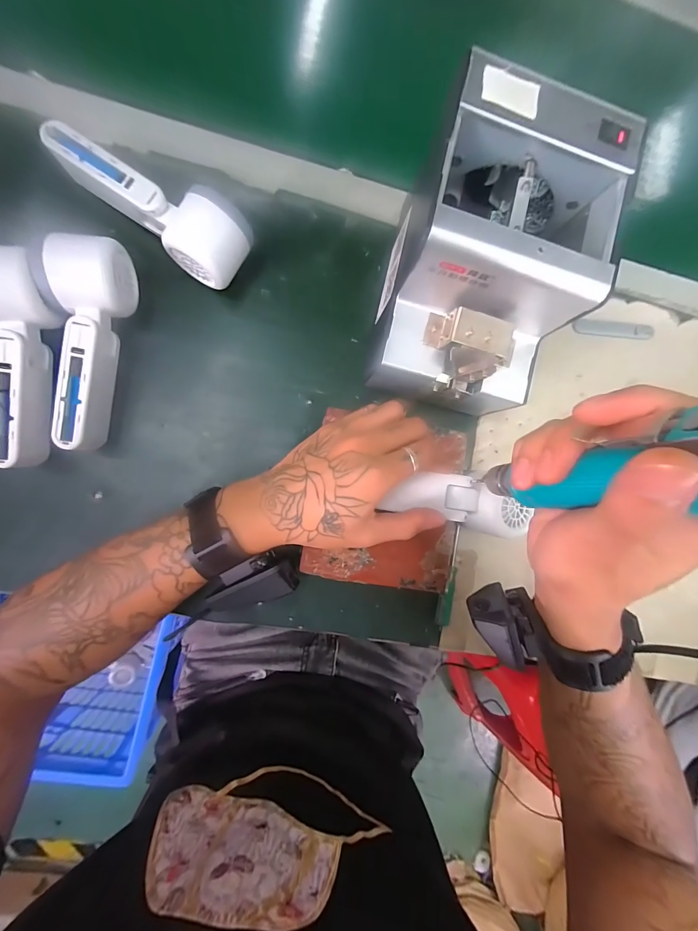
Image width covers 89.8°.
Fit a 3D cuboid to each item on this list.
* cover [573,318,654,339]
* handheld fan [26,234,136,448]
[{"bbox_3d":[0.289,-0.150,0.381,0.097,0.004,0.017,1,88,-8],"label":"cover"},{"bbox_3d":[-0.211,-0.095,0.278,0.051,0.055,0.162,7,87,-8],"label":"handheld fan"}]

